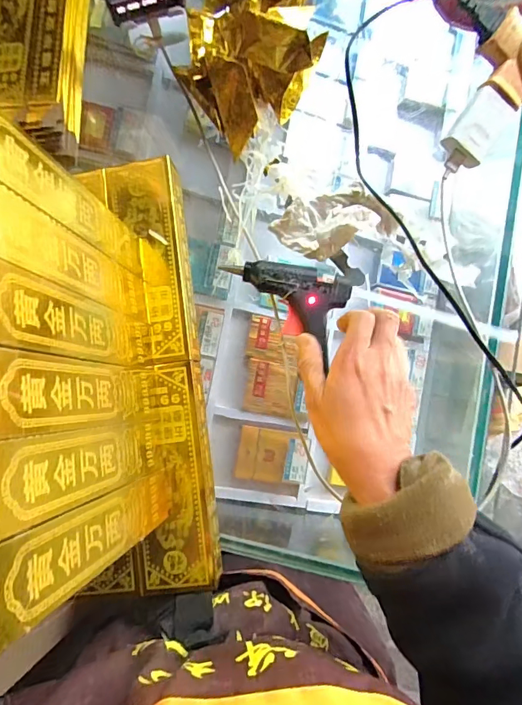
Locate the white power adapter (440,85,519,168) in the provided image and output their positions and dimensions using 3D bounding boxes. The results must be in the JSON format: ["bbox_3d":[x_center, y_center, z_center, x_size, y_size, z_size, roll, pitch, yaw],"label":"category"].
[{"bbox_3d":[0.197,-0.203,0.387,0.037,0.022,0.060,38,89,9],"label":"white power adapter"}]

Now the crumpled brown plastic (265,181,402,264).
[{"bbox_3d":[0.068,-0.124,0.402,0.105,0.034,0.058,-23,82,4],"label":"crumpled brown plastic"}]

